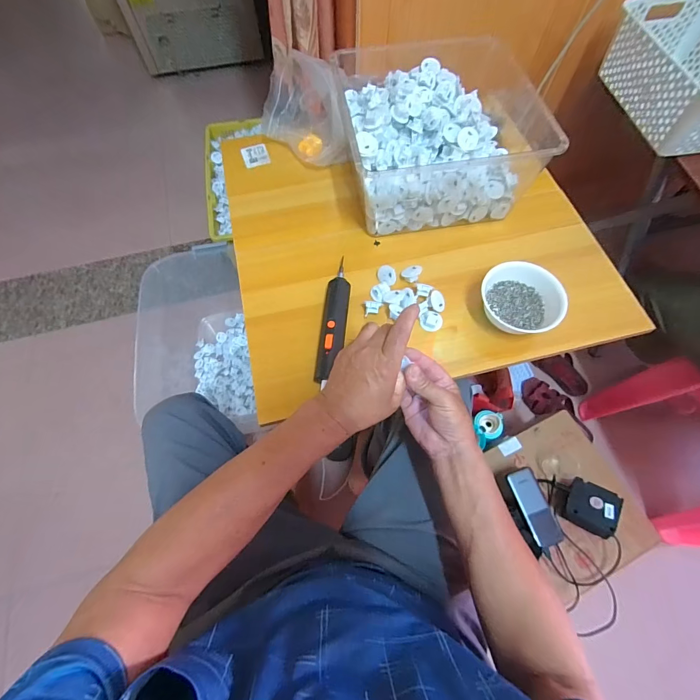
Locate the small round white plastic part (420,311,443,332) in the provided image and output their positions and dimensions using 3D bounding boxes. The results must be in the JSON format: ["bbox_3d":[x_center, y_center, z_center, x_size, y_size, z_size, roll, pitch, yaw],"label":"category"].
[{"bbox_3d":[0.123,-0.044,0.523,0.032,0.010,0.031,0,67,0],"label":"small round white plastic part"}]

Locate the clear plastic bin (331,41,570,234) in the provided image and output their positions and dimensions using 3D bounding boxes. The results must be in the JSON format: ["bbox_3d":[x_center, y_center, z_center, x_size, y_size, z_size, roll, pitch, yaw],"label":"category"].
[{"bbox_3d":[0.154,-0.379,0.605,0.313,0.125,0.339,-4,67,-1],"label":"clear plastic bin"}]

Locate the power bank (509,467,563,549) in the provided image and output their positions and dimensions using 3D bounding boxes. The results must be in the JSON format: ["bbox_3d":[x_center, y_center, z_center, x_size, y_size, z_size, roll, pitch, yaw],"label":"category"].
[{"bbox_3d":[0.338,0.286,0.632,0.051,0.020,0.132,-17,68,-7],"label":"power bank"}]

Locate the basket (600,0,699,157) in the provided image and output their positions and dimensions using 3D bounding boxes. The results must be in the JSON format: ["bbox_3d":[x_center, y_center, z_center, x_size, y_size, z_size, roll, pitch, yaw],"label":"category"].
[{"bbox_3d":[0.615,-0.506,0.626,0.205,0.106,0.303,-10,67,-4],"label":"basket"}]

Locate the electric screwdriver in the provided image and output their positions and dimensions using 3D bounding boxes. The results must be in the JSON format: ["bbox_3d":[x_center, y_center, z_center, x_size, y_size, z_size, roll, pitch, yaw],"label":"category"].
[{"bbox_3d":[-0.022,-0.047,0.502,0.036,0.022,0.197,5,67,3],"label":"electric screwdriver"}]

